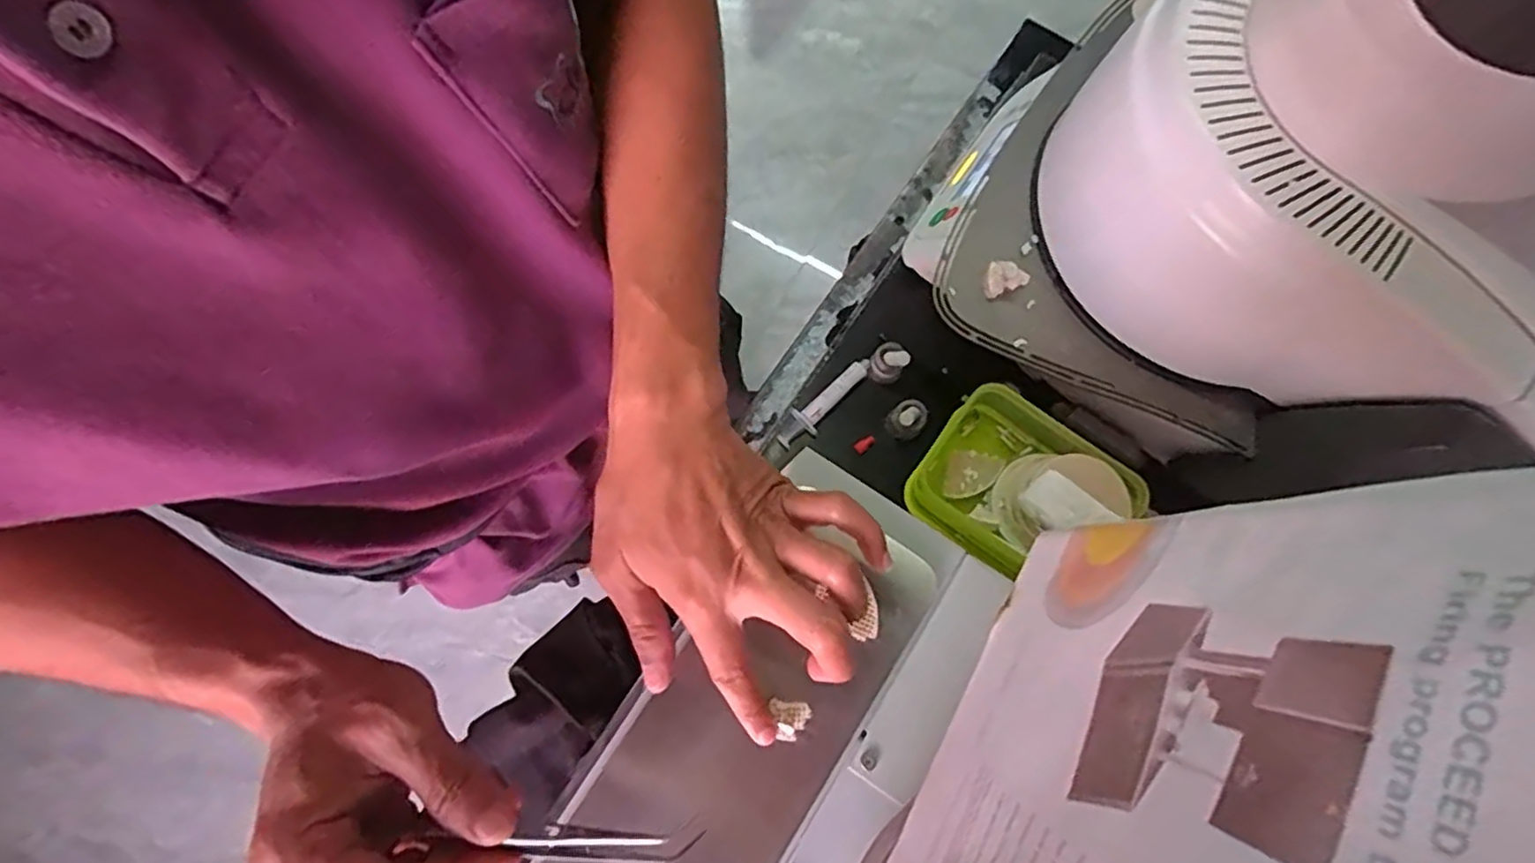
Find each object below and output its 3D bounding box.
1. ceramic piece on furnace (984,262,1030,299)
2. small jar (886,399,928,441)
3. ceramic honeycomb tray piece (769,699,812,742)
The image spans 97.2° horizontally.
[{"bbox_3d":[0.172,-0.114,0.488,0.029,0.024,0.021,-22,78,-6],"label":"ceramic piece on furnace"},{"bbox_3d":[0.127,-0.013,0.603,0.032,0.039,0.034,0,76,-1],"label":"small jar"},{"bbox_3d":[0.012,0.147,0.344,0.020,0.008,0.018,6,76,1],"label":"ceramic honeycomb tray piece"}]

